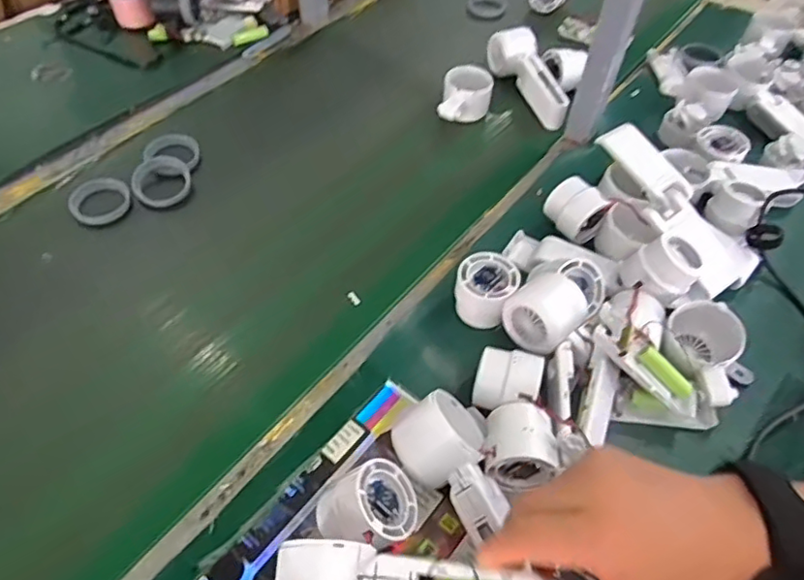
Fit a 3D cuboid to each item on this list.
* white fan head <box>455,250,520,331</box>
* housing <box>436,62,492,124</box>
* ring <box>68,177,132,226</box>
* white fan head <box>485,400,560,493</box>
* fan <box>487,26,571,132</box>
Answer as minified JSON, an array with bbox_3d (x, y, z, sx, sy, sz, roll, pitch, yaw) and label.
[{"bbox_3d":[0.076,0.003,0.545,0.051,0.052,0.052,2,51,-2],"label":"white fan head"},{"bbox_3d":[0.082,-0.247,0.751,0.061,0.042,0.076,10,52,5],"label":"housing"},{"bbox_3d":[-0.327,-0.097,0.643,0.061,0.010,0.063,2,51,-2],"label":"ring"},{"bbox_3d":[0.089,0.116,0.449,0.048,0.040,0.055,7,51,3],"label":"white fan head"},{"bbox_3d":[0.170,-0.284,0.780,0.042,0.058,0.170,-14,53,-14],"label":"fan"}]

